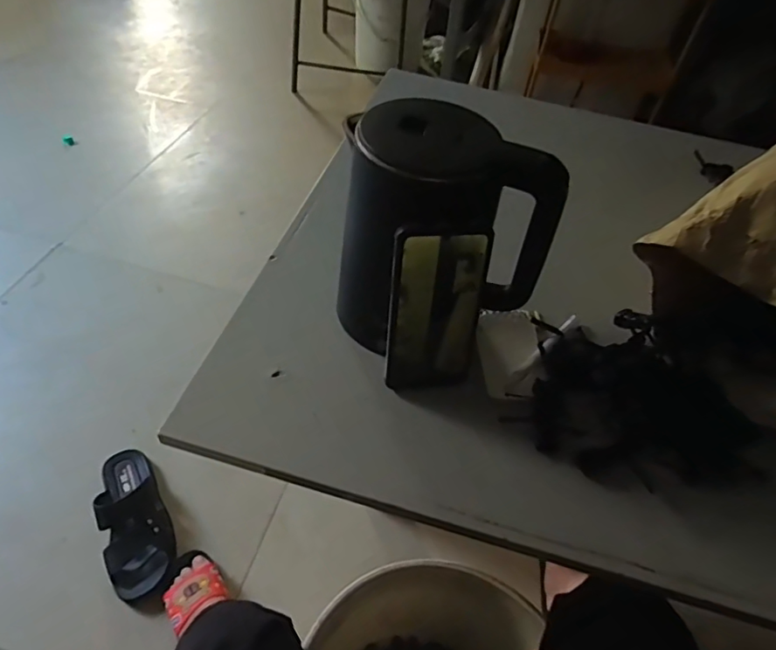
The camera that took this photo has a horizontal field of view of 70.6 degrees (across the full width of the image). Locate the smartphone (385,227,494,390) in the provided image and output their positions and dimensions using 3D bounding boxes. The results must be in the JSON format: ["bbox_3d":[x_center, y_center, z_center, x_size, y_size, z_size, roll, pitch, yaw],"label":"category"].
[{"bbox_3d":[0.043,-0.011,0.473,0.082,0.156,0.012,-4,37,-11],"label":"smartphone"}]

